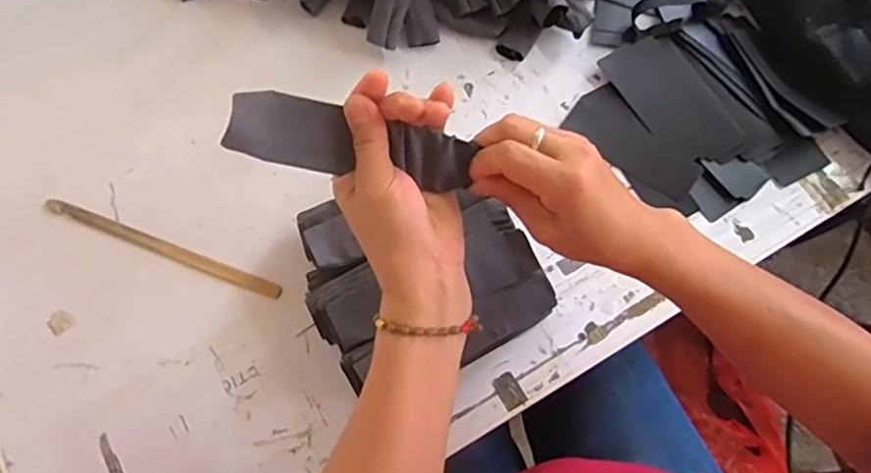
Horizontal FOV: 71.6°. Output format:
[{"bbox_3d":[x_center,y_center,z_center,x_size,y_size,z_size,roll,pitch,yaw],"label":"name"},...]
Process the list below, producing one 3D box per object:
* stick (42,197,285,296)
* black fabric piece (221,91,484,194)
[{"bbox_3d":[-0.281,0.011,0.621,0.269,0.007,0.015,20,72,8],"label":"stick"},{"bbox_3d":[-0.051,-0.057,0.376,0.148,0.008,0.042,13,97,-11],"label":"black fabric piece"}]

